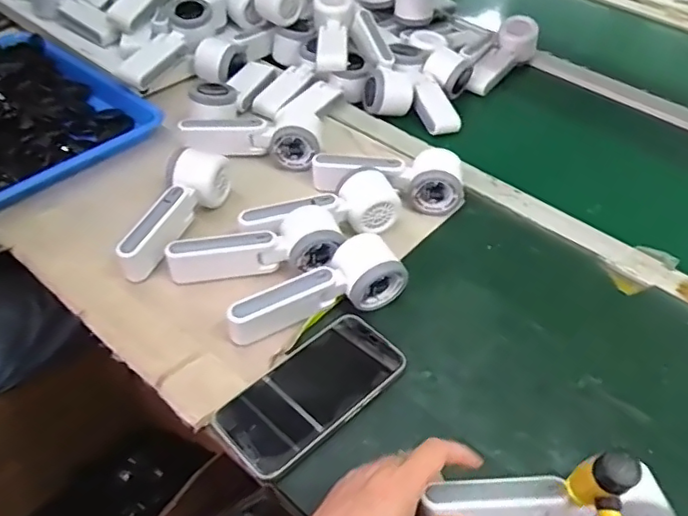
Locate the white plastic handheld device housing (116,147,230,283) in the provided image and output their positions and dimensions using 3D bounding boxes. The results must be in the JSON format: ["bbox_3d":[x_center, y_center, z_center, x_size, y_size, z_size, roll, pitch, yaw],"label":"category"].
[{"bbox_3d":[-0.171,-0.045,0.592,0.055,0.057,0.142,13,46,7],"label":"white plastic handheld device housing"}]

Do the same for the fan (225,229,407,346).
[{"bbox_3d":[-0.026,0.031,0.532,0.166,0.048,0.052,-21,51,-22],"label":"fan"}]

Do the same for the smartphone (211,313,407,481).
[{"bbox_3d":[-0.024,0.108,0.489,0.164,0.015,0.076,-34,57,-32],"label":"smartphone"}]

